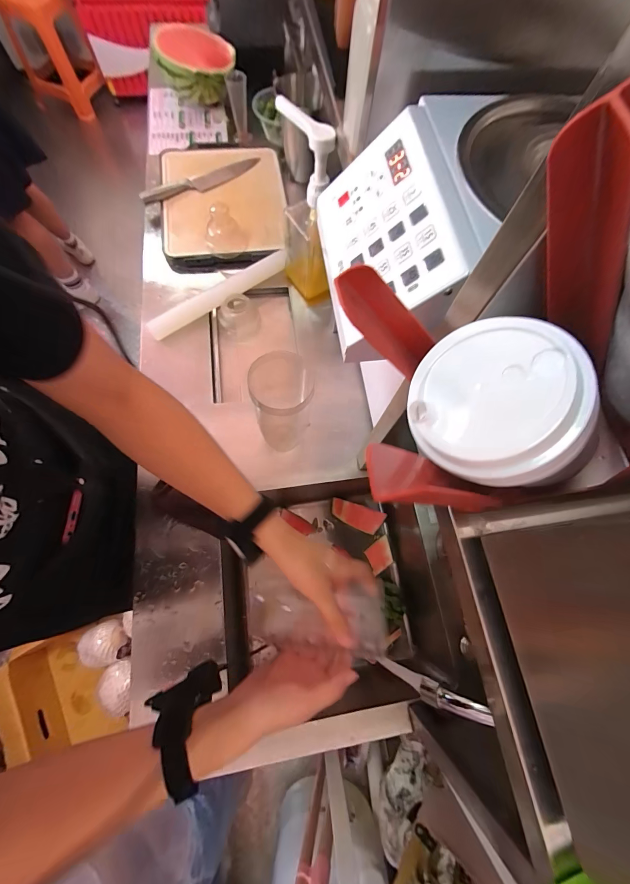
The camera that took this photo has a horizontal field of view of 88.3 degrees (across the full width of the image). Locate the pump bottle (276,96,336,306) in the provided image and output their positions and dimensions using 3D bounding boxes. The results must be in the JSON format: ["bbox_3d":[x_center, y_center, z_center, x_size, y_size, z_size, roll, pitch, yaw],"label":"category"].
[{"bbox_3d":[-0.018,-0.418,0.612,0.145,0.271,0.078,34,74,9],"label":"pump bottle"}]

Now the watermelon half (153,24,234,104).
[{"bbox_3d":[-0.309,-0.970,0.865,0.188,0.129,0.192,-4,72,-4],"label":"watermelon half"}]

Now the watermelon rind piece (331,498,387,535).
[{"bbox_3d":[0.093,0.166,0.733,0.116,0.020,0.051,21,72,5],"label":"watermelon rind piece"}]

